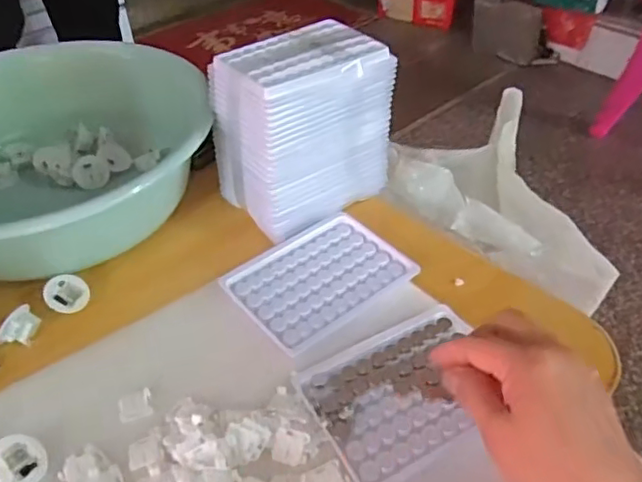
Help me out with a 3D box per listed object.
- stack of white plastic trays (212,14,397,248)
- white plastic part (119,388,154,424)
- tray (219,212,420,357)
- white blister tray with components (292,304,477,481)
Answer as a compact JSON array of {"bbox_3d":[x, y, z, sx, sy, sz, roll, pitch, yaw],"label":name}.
[{"bbox_3d":[-0.015,-0.101,0.524,0.131,0.132,0.099,-27,49,-25],"label":"stack of white plastic trays"},{"bbox_3d":[-0.121,0.108,0.391,0.020,0.005,0.019,-15,44,-13],"label":"white plastic part"},{"bbox_3d":[-0.002,0.026,0.472,0.127,0.011,0.100,-30,50,-26],"label":"tray"},{"bbox_3d":[0.056,0.096,0.396,0.127,0.009,0.095,-21,47,-23],"label":"white blister tray with components"}]

